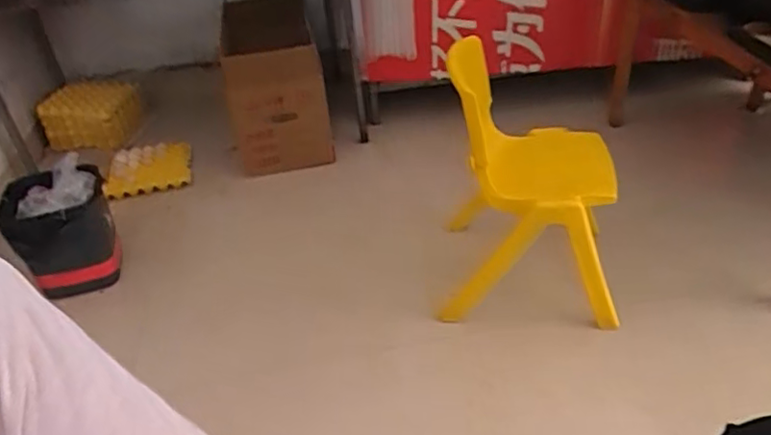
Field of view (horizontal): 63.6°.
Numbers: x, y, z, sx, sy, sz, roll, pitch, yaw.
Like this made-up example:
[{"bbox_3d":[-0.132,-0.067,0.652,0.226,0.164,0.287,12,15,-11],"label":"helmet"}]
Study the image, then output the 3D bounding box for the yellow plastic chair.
[{"bbox_3d":[0.344,-0.064,1.465,0.397,0.579,0.354,4,35,13],"label":"yellow plastic chair"}]

